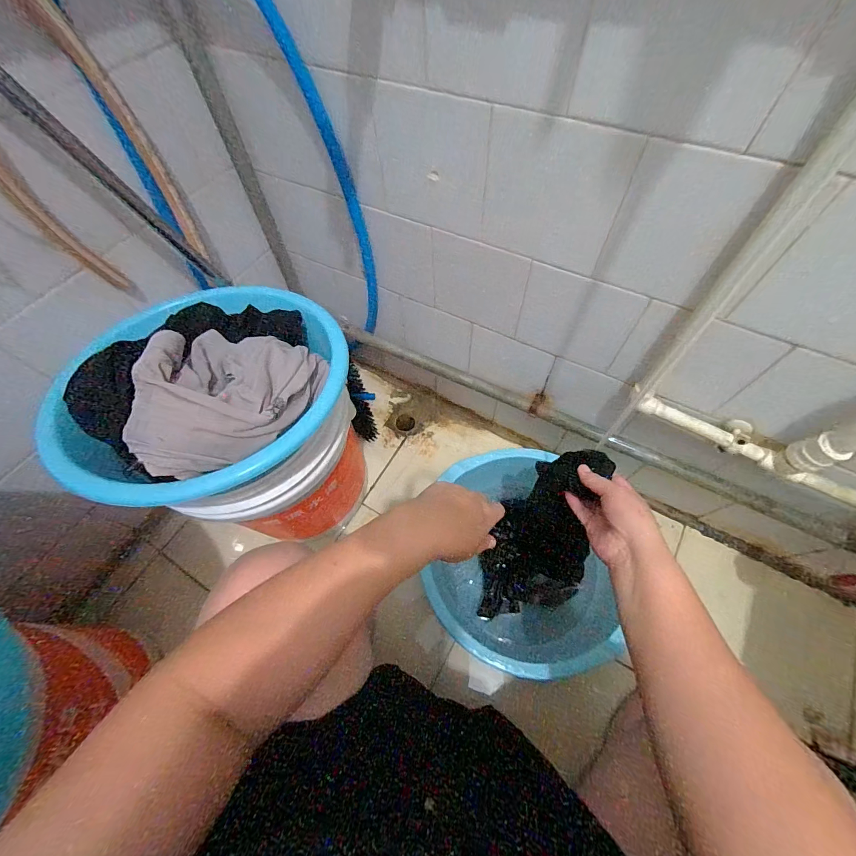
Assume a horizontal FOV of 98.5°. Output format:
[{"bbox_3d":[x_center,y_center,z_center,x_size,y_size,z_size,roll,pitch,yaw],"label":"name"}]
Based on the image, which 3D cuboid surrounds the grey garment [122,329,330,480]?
[{"bbox_3d":[-0.215,-0.038,0.388,0.144,0.093,0.186,10,63,8],"label":"grey garment"}]

